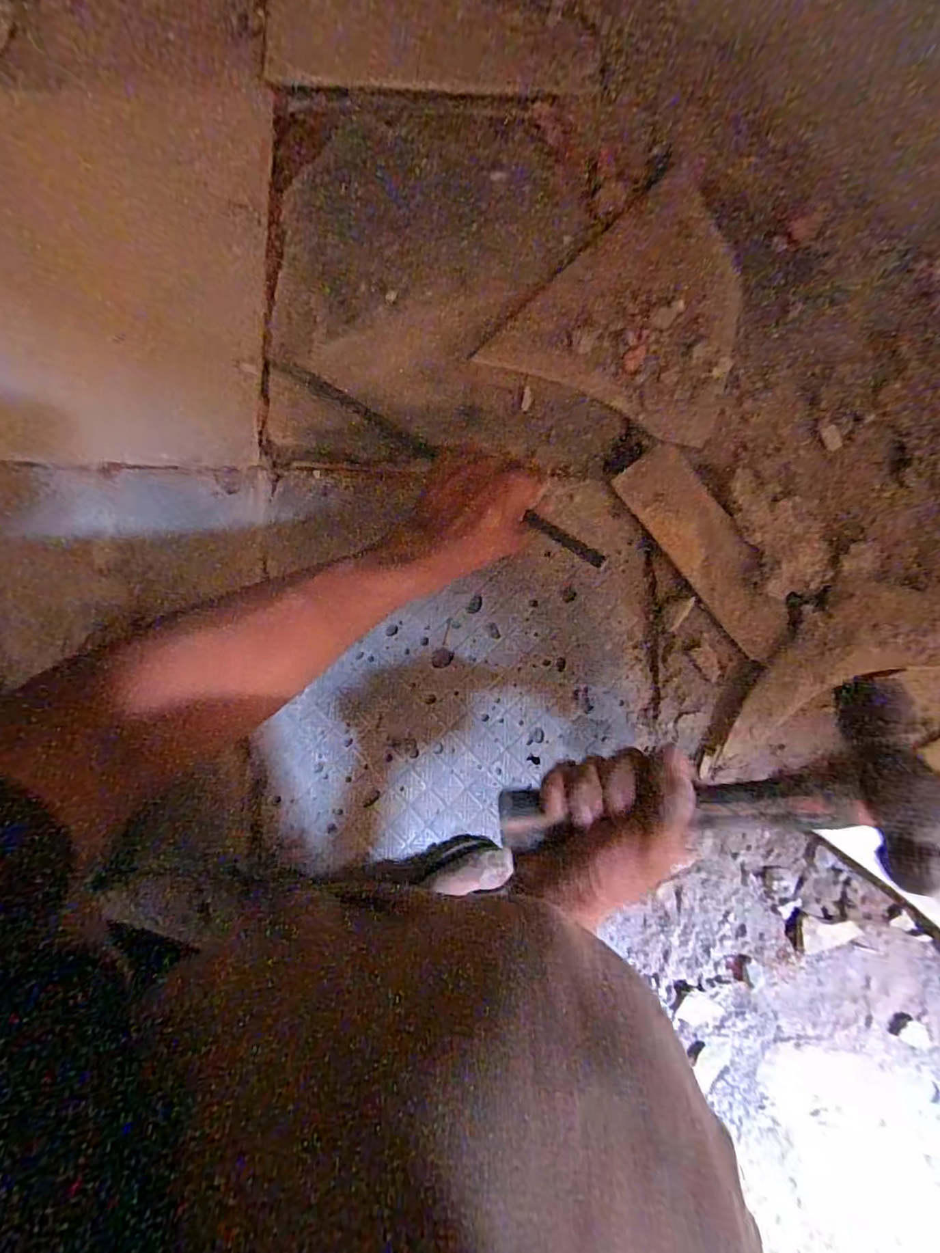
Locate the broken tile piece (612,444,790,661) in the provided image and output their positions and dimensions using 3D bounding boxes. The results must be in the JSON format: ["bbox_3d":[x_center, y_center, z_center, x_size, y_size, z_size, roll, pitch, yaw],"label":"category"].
[{"bbox_3d":[0.231,-0.077,0.511,0.067,0.021,0.217,-35,88,-1],"label":"broken tile piece"}]

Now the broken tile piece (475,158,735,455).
[{"bbox_3d":[0.174,-0.333,0.527,0.227,0.015,0.243,25,88,1],"label":"broken tile piece"}]

